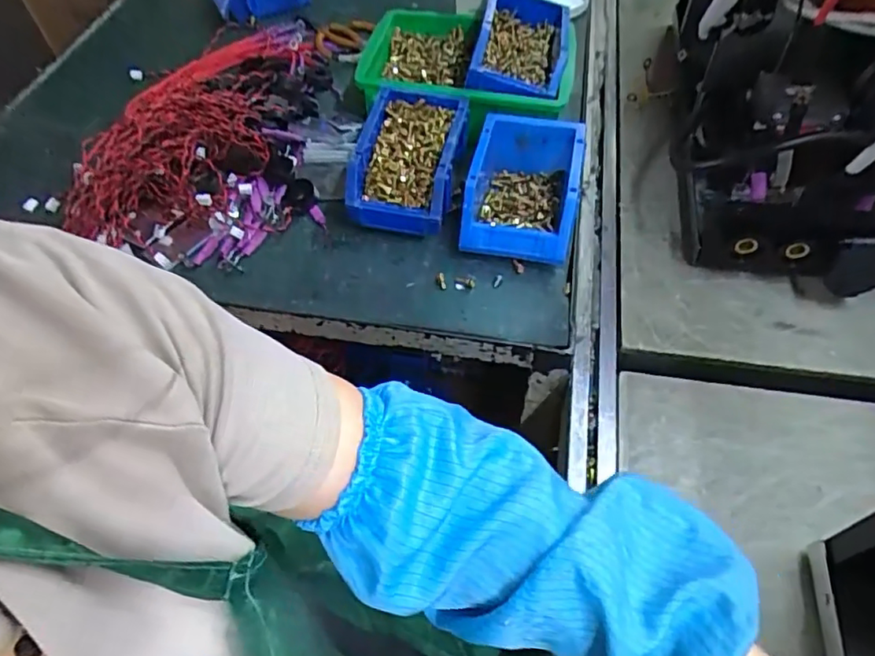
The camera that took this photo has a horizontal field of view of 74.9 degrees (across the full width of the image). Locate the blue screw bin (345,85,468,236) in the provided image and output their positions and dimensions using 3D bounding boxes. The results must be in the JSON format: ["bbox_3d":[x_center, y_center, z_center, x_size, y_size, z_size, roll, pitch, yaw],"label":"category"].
[{"bbox_3d":[-0.030,-0.182,0.634,0.110,0.078,0.161,10,56,10],"label":"blue screw bin"}]

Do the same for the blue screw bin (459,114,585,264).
[{"bbox_3d":[0.091,-0.147,0.599,0.111,0.063,0.157,8,56,9],"label":"blue screw bin"}]

